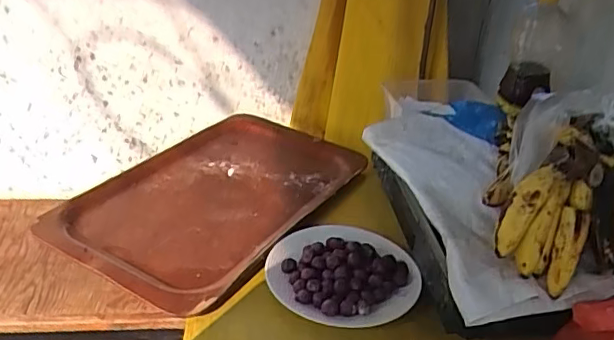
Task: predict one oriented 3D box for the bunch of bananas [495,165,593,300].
[{"bbox_3d":[0.260,0.059,0.647,0.109,0.130,0.060,32,-8,-16],"label":"bunch of bananas"}]

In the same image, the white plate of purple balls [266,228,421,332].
[{"bbox_3d":[0.046,0.132,0.747,0.195,0.041,0.175,17,33,21],"label":"white plate of purple balls"}]

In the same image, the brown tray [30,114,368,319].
[{"bbox_3d":[-0.144,0.029,0.916,0.324,0.036,0.491,19,34,24],"label":"brown tray"}]

